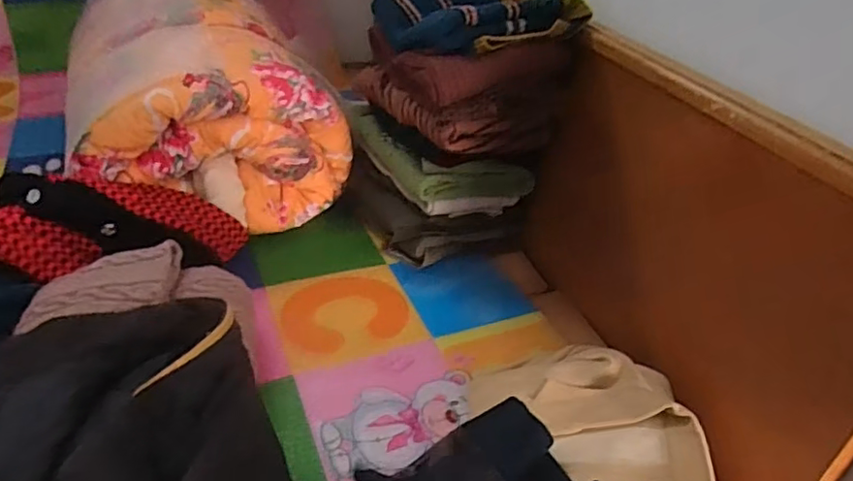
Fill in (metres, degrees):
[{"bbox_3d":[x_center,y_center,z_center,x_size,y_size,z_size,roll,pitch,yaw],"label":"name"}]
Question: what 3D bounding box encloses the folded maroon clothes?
[{"bbox_3d":[0.050,-0.265,0.912,0.216,0.155,0.306,-9,37,-19],"label":"folded maroon clothes"}]

